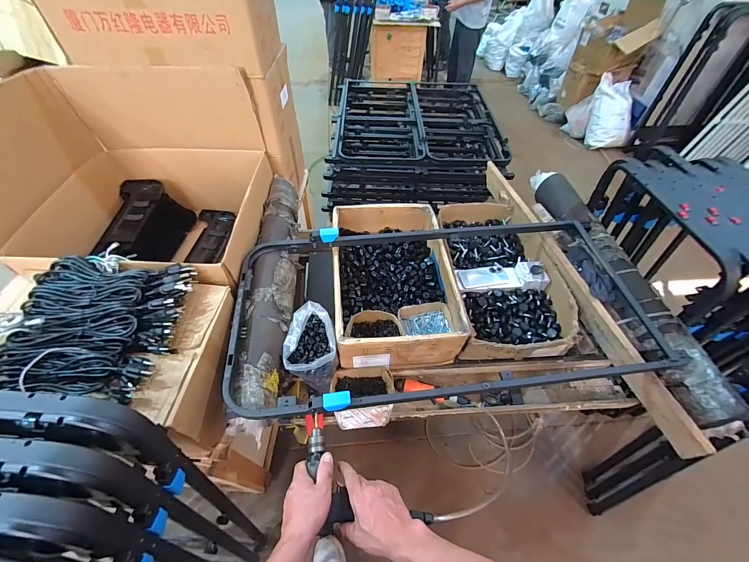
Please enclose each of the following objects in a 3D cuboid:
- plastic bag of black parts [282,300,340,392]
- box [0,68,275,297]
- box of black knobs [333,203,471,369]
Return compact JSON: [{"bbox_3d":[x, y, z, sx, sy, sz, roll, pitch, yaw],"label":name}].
[{"bbox_3d":[-0.161,0.174,0.854,0.126,0.141,0.185,6,53,3],"label":"plastic bag of black parts"},{"bbox_3d":[-0.707,-0.258,0.978,0.701,0.516,0.577,4,53,1],"label":"box"},{"bbox_3d":[0.054,-0.017,1.000,0.352,0.140,0.539,-3,53,-4],"label":"box of black knobs"}]

